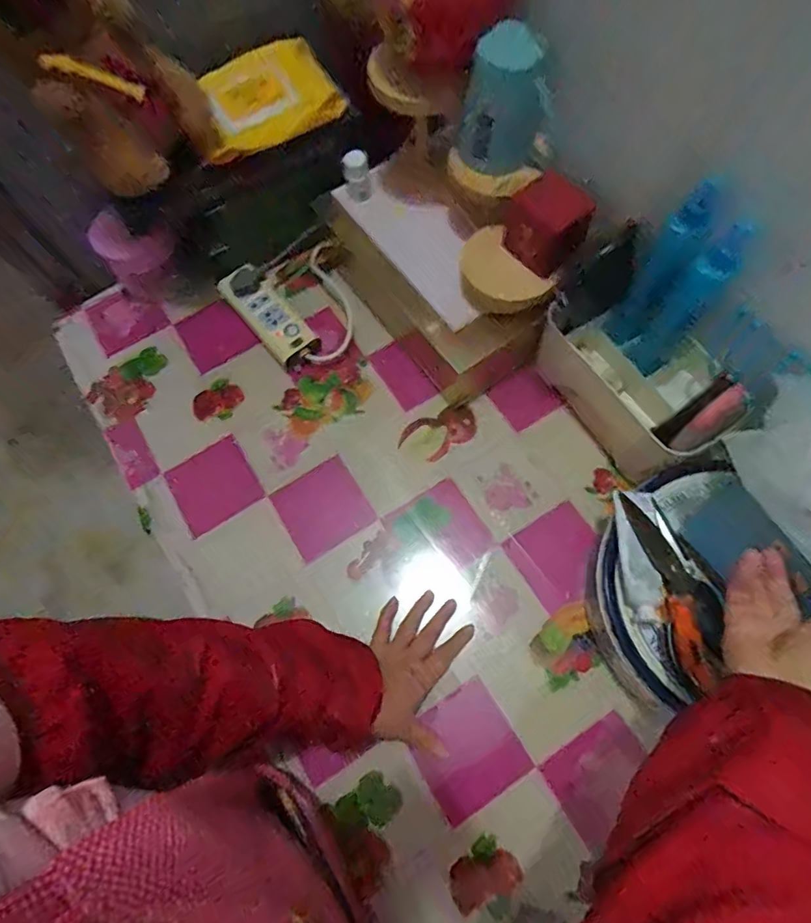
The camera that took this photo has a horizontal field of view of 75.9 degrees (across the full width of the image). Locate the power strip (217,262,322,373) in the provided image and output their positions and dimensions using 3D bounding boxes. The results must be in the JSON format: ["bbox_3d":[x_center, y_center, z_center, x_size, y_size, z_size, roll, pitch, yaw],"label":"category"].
[{"bbox_3d":[-0.184,-0.194,0.689,0.057,0.032,0.172,-39,73,-11],"label":"power strip"}]

